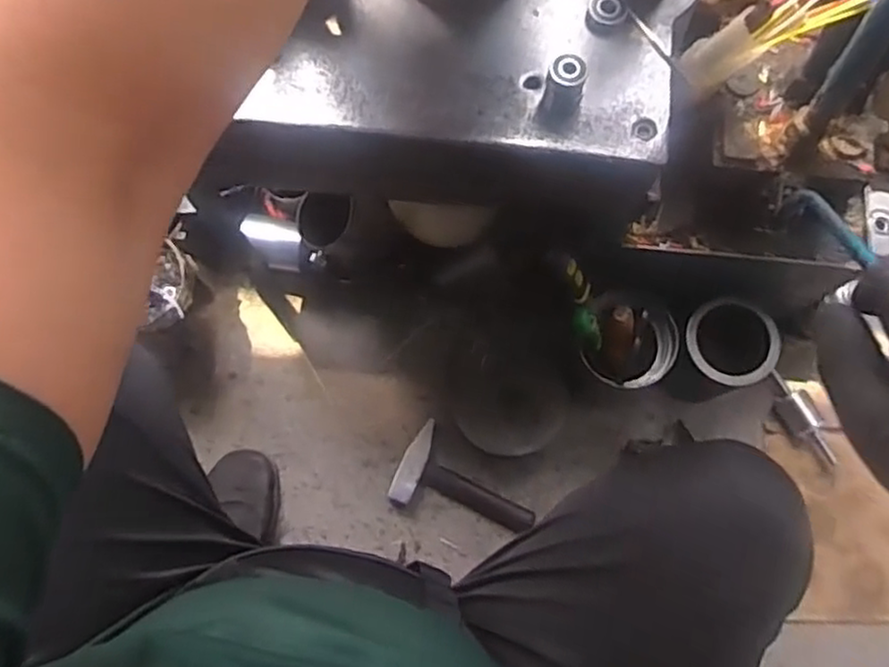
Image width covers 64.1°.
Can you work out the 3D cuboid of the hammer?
[{"bbox_3d":[0.032,0.208,0.954,0.195,0.028,0.107,27,76,-8],"label":"hammer"}]

